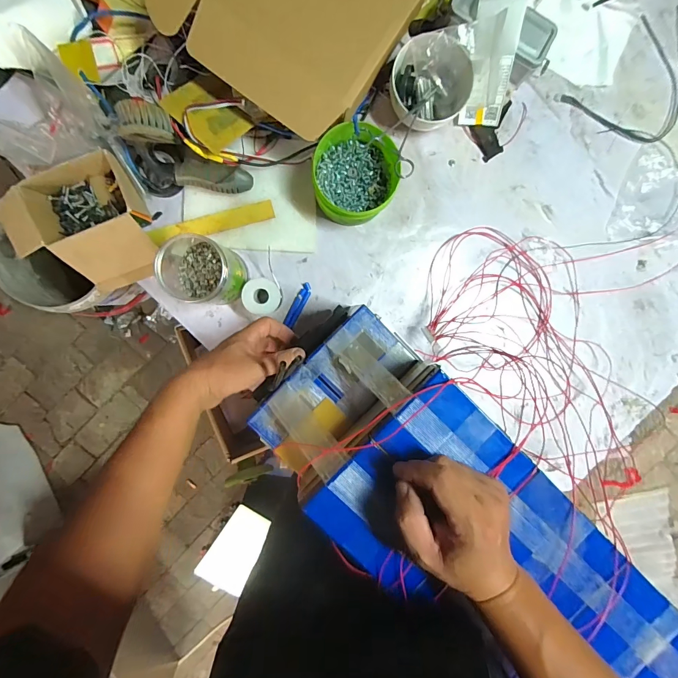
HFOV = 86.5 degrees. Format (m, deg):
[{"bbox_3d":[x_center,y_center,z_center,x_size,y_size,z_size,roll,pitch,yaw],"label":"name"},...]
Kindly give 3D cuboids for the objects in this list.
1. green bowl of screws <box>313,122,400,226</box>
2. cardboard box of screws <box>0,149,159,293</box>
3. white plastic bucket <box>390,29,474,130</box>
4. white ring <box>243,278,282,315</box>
[{"bbox_3d":[0.022,-0.229,0.511,0.123,0.094,0.117,28,92,-6],"label":"green bowl of screws"},{"bbox_3d":[-0.357,-0.156,0.507,0.175,0.067,0.165,-20,94,-1],"label":"cardboard box of screws"},{"bbox_3d":[0.129,-0.361,0.522,0.113,0.069,0.112,-14,94,-2],"label":"white plastic bucket"},{"bbox_3d":[-0.112,-0.062,0.533,0.049,0.057,0.050,4,94,-4],"label":"white ring"}]

